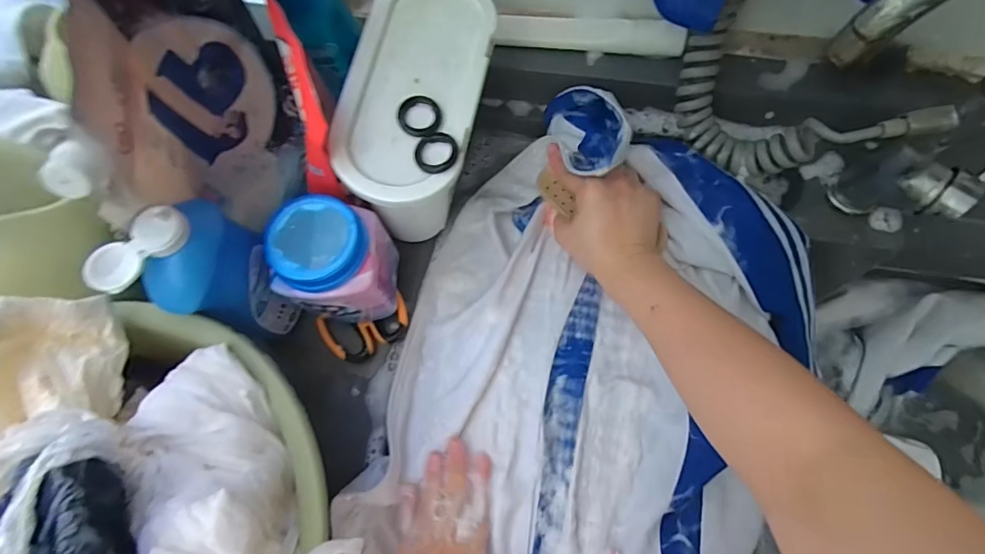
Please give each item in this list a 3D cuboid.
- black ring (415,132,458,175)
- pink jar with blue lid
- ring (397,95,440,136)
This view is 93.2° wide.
[{"bbox_3d":[-0.043,-0.095,0.354,0.031,0.004,0.033,-1,73,2],"label":"black ring"},{"bbox_3d":[-0.133,-0.007,0.420,0.077,0.135,0.082,-1,73,2],"label":"pink jar with blue lid"},{"bbox_3d":[-0.057,-0.125,0.364,0.033,0.006,0.033,-1,73,2],"label":"ring"}]

